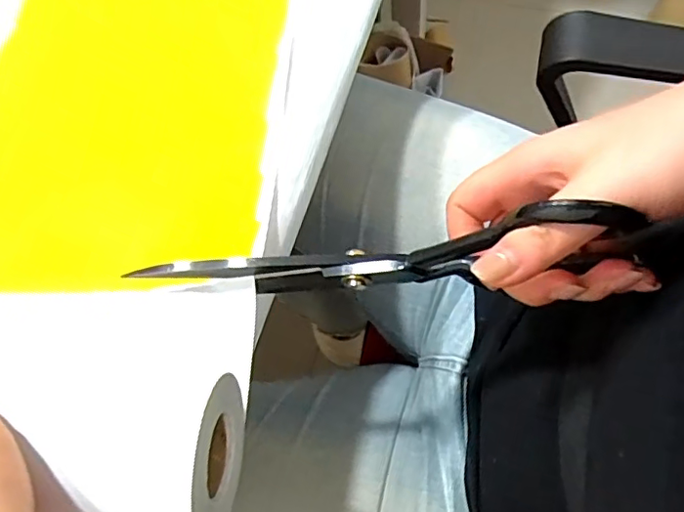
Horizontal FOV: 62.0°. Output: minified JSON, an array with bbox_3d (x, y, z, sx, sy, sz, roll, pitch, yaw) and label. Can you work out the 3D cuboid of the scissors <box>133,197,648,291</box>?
[{"bbox_3d":[0.013,0.003,0.279,0.234,0.061,0.014,-7,65,22],"label":"scissors"}]

